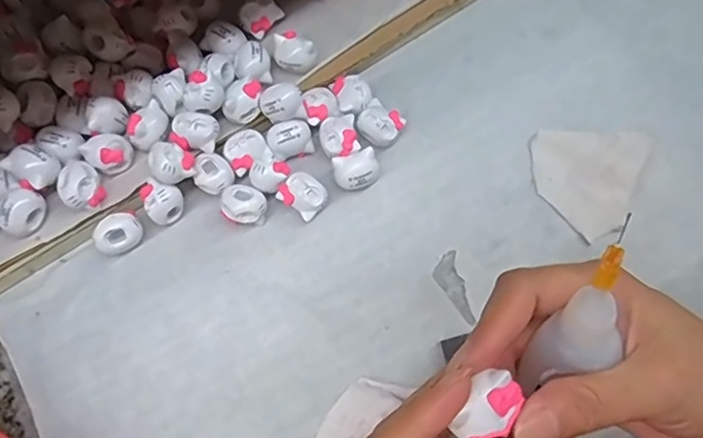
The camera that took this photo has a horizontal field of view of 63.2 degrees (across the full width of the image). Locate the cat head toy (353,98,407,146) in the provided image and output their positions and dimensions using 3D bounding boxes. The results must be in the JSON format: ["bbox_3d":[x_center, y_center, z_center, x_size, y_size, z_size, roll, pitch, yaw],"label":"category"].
[{"bbox_3d":[0.017,-0.056,0.341,0.025,0.017,0.024,33,72,14],"label":"cat head toy"}]

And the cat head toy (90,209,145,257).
[{"bbox_3d":[-0.128,0.008,0.317,0.020,0.016,0.026,31,72,13],"label":"cat head toy"}]

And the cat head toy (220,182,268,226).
[{"bbox_3d":[-0.060,-0.007,0.322,0.025,0.017,0.022,-1,68,1],"label":"cat head toy"}]

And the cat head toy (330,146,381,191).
[{"bbox_3d":[0.003,-0.026,0.328,0.026,0.020,0.019,-14,68,-4],"label":"cat head toy"}]

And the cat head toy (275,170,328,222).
[{"bbox_3d":[-0.027,-0.013,0.323,0.021,0.018,0.024,-43,73,-14],"label":"cat head toy"}]

